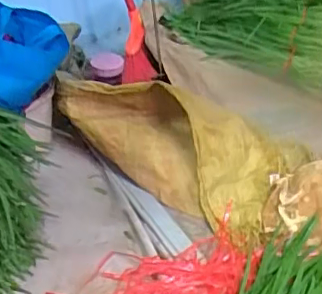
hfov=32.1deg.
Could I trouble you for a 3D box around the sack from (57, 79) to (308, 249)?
[{"bbox_3d":[0.036,-0.025,1.113,0.467,0.190,0.203,26,45,29],"label":"sack"}]

